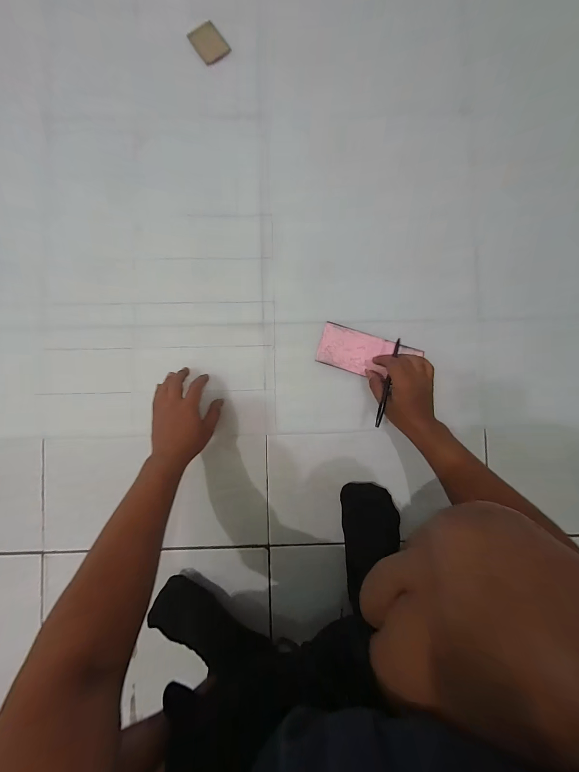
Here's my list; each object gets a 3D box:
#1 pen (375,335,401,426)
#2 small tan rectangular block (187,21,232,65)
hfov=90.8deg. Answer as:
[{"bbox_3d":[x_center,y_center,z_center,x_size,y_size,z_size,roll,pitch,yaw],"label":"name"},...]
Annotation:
[{"bbox_3d":[0.161,-0.005,0.467,0.009,0.013,0.148,15,87,2],"label":"pen"},{"bbox_3d":[-0.153,-0.657,0.547,0.057,0.004,0.070,-37,94,-5],"label":"small tan rectangular block"}]

